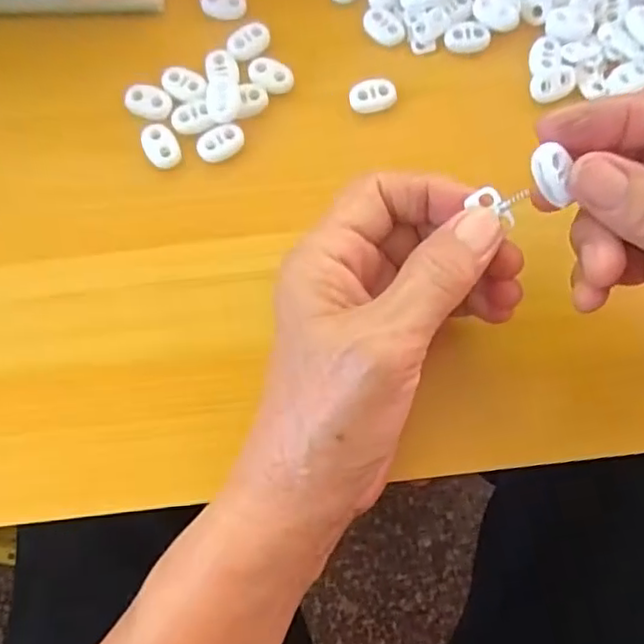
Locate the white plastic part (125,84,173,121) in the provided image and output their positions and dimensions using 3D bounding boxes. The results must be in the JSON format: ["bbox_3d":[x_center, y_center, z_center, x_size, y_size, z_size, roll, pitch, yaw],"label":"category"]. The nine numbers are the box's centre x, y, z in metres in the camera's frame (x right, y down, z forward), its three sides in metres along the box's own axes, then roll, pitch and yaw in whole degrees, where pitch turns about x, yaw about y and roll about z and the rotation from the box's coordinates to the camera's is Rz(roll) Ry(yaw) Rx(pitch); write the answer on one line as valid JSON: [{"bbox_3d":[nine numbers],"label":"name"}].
[{"bbox_3d":[-0.082,-0.104,0.298,0.021,0.004,0.016,14,75,3],"label":"white plastic part"}]

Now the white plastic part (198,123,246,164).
[{"bbox_3d":[-0.047,-0.084,0.296,0.023,0.006,0.014,-28,77,-8],"label":"white plastic part"}]

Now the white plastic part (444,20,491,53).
[{"bbox_3d":[0.072,-0.141,0.311,0.022,0.004,0.014,-2,75,-1],"label":"white plastic part"}]

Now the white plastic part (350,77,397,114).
[{"bbox_3d":[0.025,-0.109,0.303,0.022,0.006,0.013,-13,75,-4],"label":"white plastic part"}]

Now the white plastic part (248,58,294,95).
[{"bbox_3d":[-0.025,-0.119,0.303,0.022,0.004,0.015,17,75,4],"label":"white plastic part"}]

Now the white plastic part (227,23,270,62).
[{"bbox_3d":[-0.036,-0.138,0.308,0.022,0.004,0.016,-39,79,-11],"label":"white plastic part"}]

